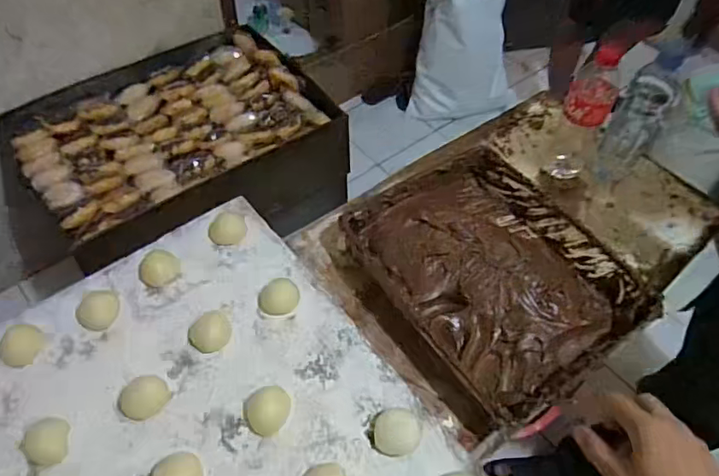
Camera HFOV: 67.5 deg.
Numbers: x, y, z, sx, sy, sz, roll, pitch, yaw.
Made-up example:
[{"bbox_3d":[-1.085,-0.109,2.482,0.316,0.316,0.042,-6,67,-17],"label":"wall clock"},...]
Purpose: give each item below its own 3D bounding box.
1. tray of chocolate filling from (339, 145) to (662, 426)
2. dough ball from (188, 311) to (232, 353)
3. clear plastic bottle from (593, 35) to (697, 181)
[{"bbox_3d":[0.182,0.039,0.735,0.266,0.061,0.351,-29,58,-22],"label":"tray of chocolate filling"},{"bbox_3d":[-0.191,0.120,0.687,0.048,0.032,0.050,1,52,-1],"label":"dough ball"},{"bbox_3d":[0.412,-0.174,0.808,0.066,0.211,0.074,27,57,17],"label":"clear plastic bottle"}]

